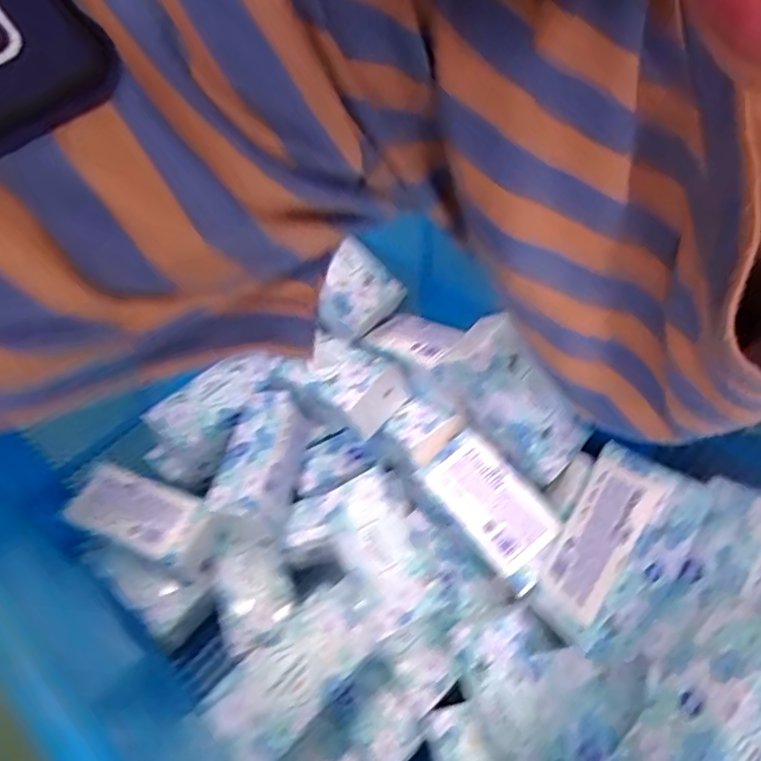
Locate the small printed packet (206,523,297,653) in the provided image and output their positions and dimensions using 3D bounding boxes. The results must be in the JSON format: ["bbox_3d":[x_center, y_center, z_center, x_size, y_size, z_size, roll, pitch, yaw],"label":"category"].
[{"bbox_3d":[-0.170,0.259,0.755,0.092,0.024,0.158,-20,53,-10],"label":"small printed packet"}]

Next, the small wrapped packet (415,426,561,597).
[{"bbox_3d":[0.124,0.139,0.659,0.085,0.031,0.173,-32,56,-19],"label":"small wrapped packet"}]

